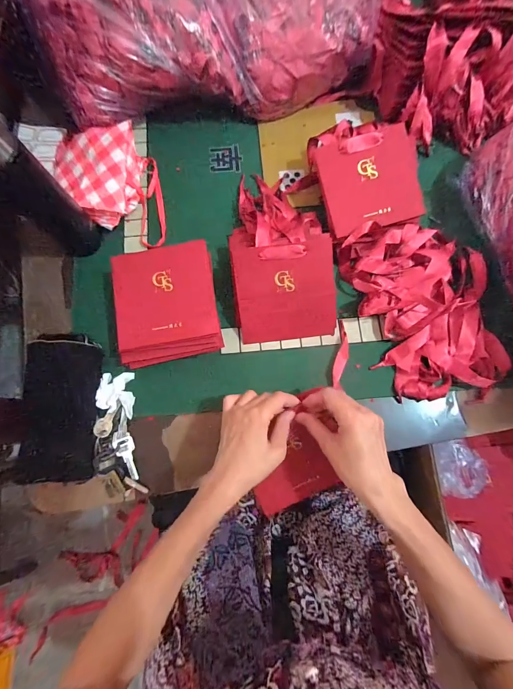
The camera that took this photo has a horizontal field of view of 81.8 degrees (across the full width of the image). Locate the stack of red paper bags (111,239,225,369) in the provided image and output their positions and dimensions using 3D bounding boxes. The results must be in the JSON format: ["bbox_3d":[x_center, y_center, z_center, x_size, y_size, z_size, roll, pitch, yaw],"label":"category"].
[{"bbox_3d":[-0.129,-0.057,0.429,0.143,0.048,0.159,-9,77,-2],"label":"stack of red paper bags"}]

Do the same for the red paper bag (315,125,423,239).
[{"bbox_3d":[0.176,-0.248,0.452,0.149,0.012,0.137,-15,94,3],"label":"red paper bag"}]

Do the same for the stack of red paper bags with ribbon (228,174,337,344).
[{"bbox_3d":[0.031,-0.152,0.452,0.148,0.069,0.284,-8,77,-2],"label":"stack of red paper bags with ribbon"}]

